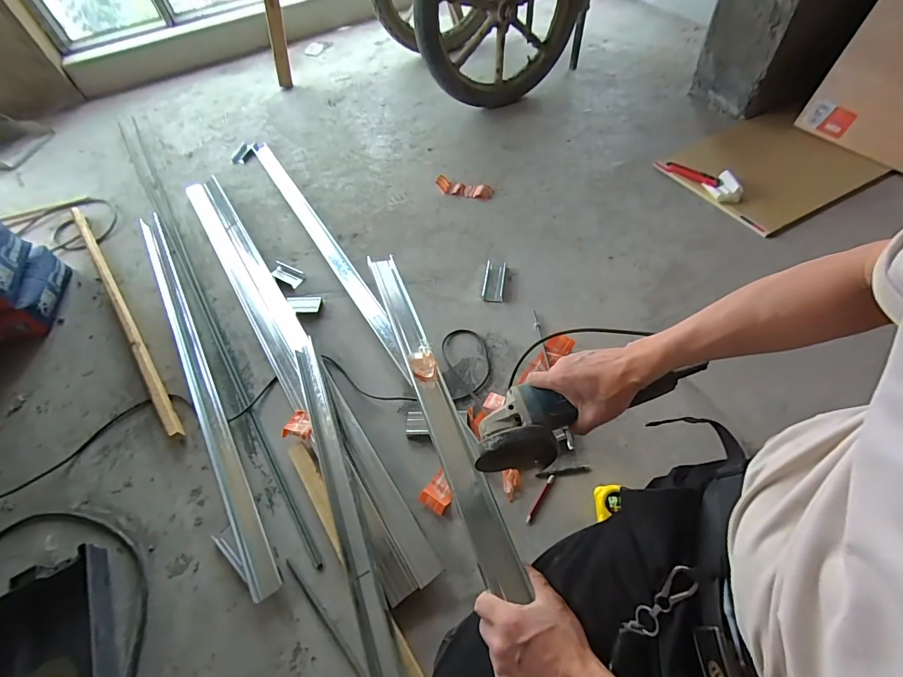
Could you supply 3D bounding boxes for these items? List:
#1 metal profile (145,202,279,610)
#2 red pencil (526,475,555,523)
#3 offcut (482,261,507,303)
[{"bbox_3d":[-0.621,0.036,0.989,0.062,0.032,1.167,-30,59,-14],"label":"metal profile"},{"bbox_3d":[0.157,0.283,0.739,0.011,0.004,0.095,30,64,22],"label":"red pencil"},{"bbox_3d":[0.106,-0.147,1.028,0.049,0.028,0.124,5,57,8],"label":"offcut"}]

